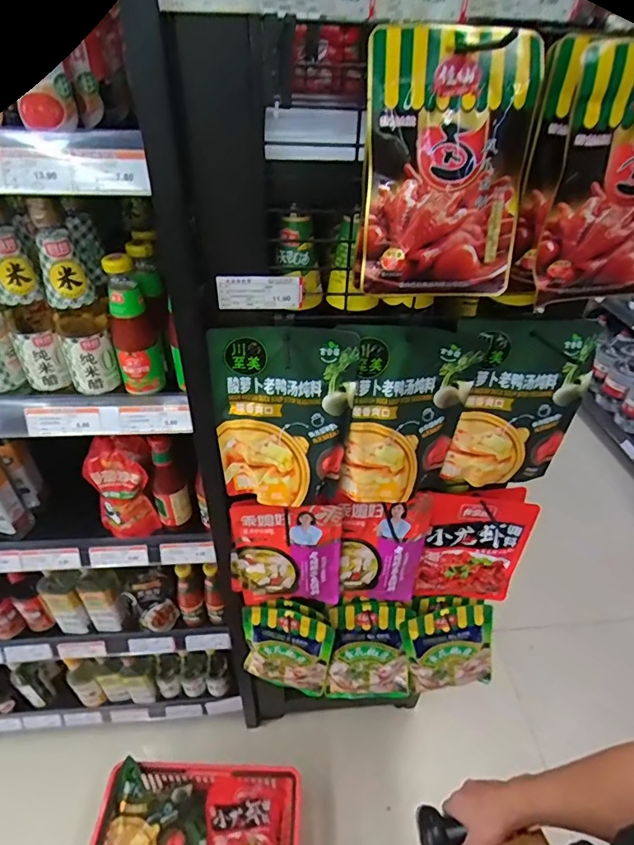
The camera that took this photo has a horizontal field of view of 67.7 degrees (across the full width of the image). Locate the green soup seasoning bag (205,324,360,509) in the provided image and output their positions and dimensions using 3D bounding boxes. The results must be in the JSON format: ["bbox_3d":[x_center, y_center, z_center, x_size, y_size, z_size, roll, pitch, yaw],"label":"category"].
[{"bbox_3d":[-0.046,0.000,0.612,0.174,0.253,0.022,2,30,-1],"label":"green soup seasoning bag"}]

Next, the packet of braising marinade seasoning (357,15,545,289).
[{"bbox_3d":[0.114,-0.219,0.420,0.145,0.200,0.051,7,40,6],"label":"packet of braising marinade seasoning"}]

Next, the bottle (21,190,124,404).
[{"bbox_3d":[-0.284,-0.142,0.556,0.058,0.221,0.056,-22,46,-26],"label":"bottle"}]

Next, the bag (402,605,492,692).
[{"bbox_3d":[0.269,0.461,0.958,0.169,0.220,0.025,-12,24,2],"label":"bag"}]

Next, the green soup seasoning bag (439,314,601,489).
[{"bbox_3d":[0.268,-0.019,0.632,0.157,0.255,0.030,0,32,1],"label":"green soup seasoning bag"}]

